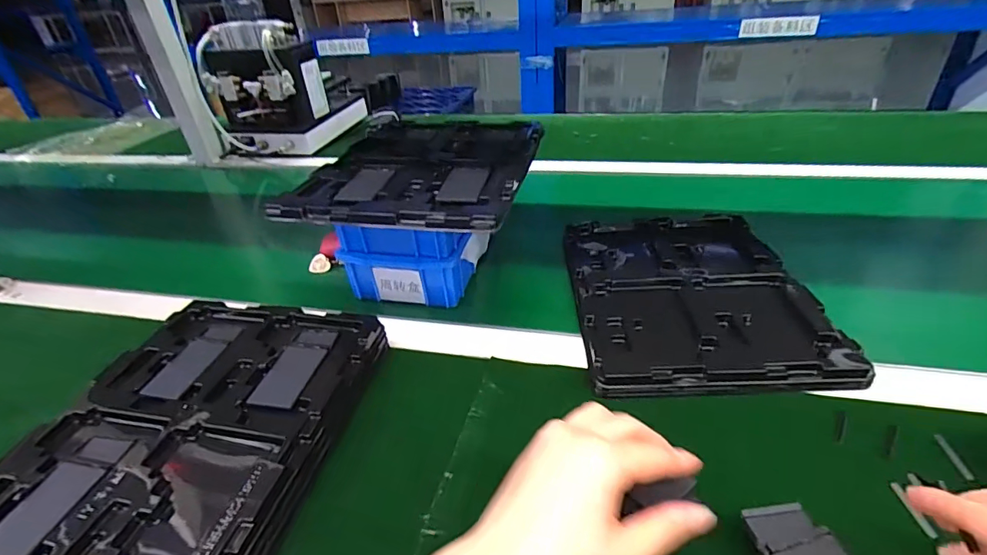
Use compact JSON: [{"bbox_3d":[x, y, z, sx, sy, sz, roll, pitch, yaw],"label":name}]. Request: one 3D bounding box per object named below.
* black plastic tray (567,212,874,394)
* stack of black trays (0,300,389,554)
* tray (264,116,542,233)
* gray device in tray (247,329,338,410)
[{"bbox_3d":[0.194,0.007,0.490,0.216,0.015,0.282,-3,34,4],"label":"black plastic tray"},{"bbox_3d":[-0.230,0.121,0.363,0.210,0.043,0.274,4,35,13],"label":"stack of black trays"},{"bbox_3d":[-0.072,-0.129,0.515,0.223,0.020,0.271,5,35,15],"label":"tray"},{"bbox_3d":[-0.164,0.073,0.402,0.040,0.011,0.085,3,35,12],"label":"gray device in tray"}]

